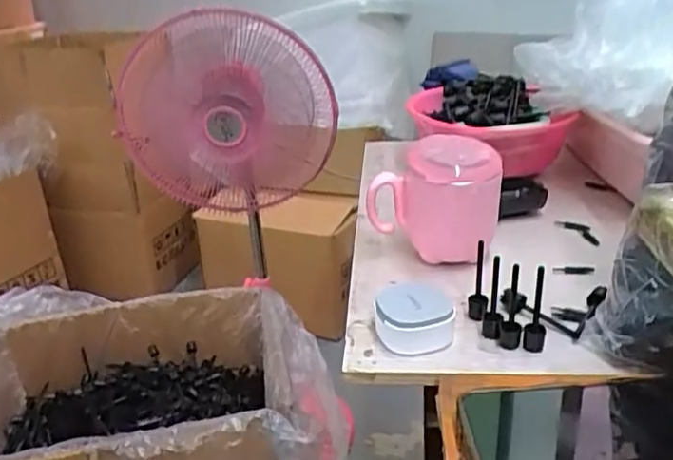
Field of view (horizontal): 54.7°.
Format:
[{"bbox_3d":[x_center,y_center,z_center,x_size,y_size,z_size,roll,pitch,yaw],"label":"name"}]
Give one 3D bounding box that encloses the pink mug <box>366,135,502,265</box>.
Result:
[{"bbox_3d":[0.082,-0.022,0.554,0.109,0.096,0.088,-1,26,5],"label":"pink mug"}]

